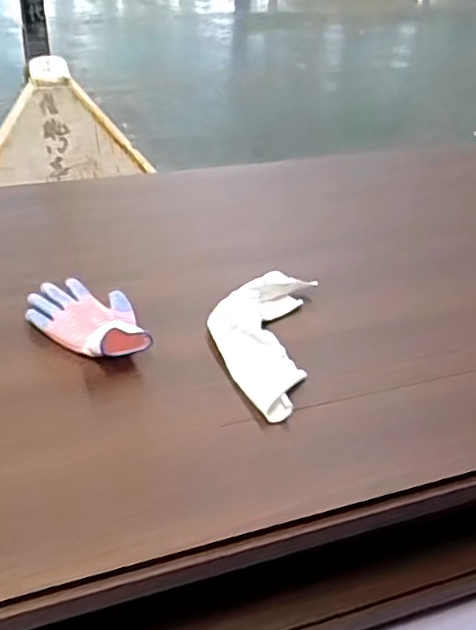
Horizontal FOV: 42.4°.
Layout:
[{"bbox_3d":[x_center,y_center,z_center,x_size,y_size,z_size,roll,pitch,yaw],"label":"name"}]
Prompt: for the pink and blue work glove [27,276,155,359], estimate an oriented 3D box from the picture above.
[{"bbox_3d":[-0.186,-0.006,0.779,0.195,0.039,0.110,28,43,25],"label":"pink and blue work glove"}]

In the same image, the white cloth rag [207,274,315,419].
[{"bbox_3d":[0.026,0.027,0.768,0.119,0.027,0.242,6,39,-1],"label":"white cloth rag"}]

